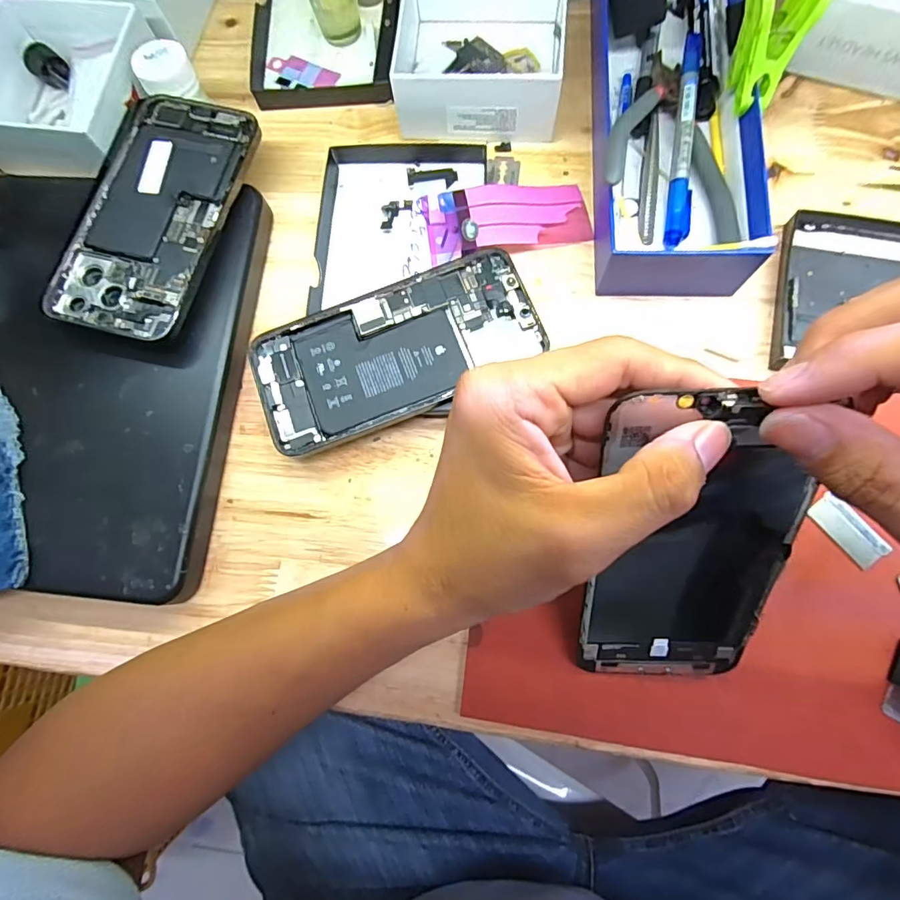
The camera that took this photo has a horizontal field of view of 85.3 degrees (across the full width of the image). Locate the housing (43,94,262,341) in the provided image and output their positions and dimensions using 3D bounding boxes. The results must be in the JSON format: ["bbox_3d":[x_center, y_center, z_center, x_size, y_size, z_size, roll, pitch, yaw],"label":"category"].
[{"bbox_3d":[-0.174,-0.140,0.289,0.081,0.016,0.153,14,81,4],"label":"housing"}]

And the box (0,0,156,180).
[{"bbox_3d":[-0.262,-0.243,0.337,0.111,0.054,0.114,12,80,3],"label":"box"}]

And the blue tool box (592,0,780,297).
[{"bbox_3d":[0.137,-0.216,0.300,0.097,0.045,0.253,0,80,1],"label":"blue tool box"}]

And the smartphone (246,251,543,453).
[{"bbox_3d":[-0.030,-0.057,0.276,0.159,0.004,0.076,-22,77,-1],"label":"smartphone"}]

